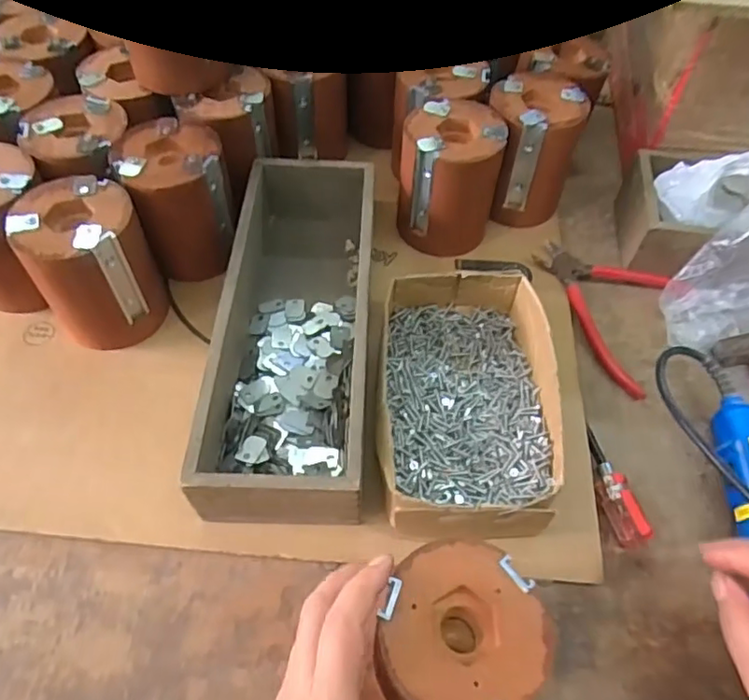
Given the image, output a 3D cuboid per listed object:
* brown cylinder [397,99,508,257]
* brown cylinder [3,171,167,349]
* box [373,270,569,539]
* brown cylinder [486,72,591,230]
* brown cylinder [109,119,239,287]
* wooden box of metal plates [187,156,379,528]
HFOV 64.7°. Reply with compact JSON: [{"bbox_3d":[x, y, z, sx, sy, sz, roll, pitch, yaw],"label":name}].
[{"bbox_3d":[0.062,-0.139,0.488,0.076,0.099,0.075,1,57,-1],"label":"brown cylinder"},{"bbox_3d":[-0.201,-0.061,0.428,0.077,0.099,0.080,-22,60,-15],"label":"brown cylinder"},{"bbox_3d":[0.061,0.035,0.404,0.112,0.064,0.187,3,57,0],"label":"box"},{"bbox_3d":[0.134,-0.176,0.514,0.074,0.097,0.088,8,57,4],"label":"brown cylinder"},{"bbox_3d":[-0.149,-0.114,0.465,0.075,0.093,0.090,-17,59,-13],"label":"brown cylinder"},{"bbox_3d":[-0.053,-0.028,0.433,0.098,0.069,0.292,3,57,0],"label":"wooden box of metal plates"}]

